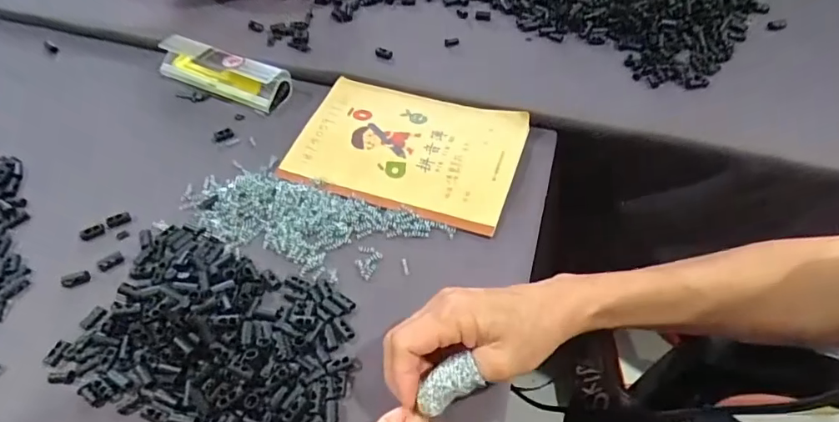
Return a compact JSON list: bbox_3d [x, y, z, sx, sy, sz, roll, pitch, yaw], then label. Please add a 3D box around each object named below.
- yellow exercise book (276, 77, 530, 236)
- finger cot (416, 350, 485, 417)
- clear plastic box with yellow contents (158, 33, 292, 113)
[{"bbox_3d":[-0.012,-0.064,0.467,0.206,0.011,0.144,16,58,14],"label":"yellow exercise book"},{"bbox_3d":[0.016,0.104,0.296,0.039,0.015,0.024,-21,54,-14],"label":"finger cot"},{"bbox_3d":[-0.213,-0.151,0.531,0.155,0.031,0.041,21,56,18],"label":"clear plastic box with yellow contents"}]

